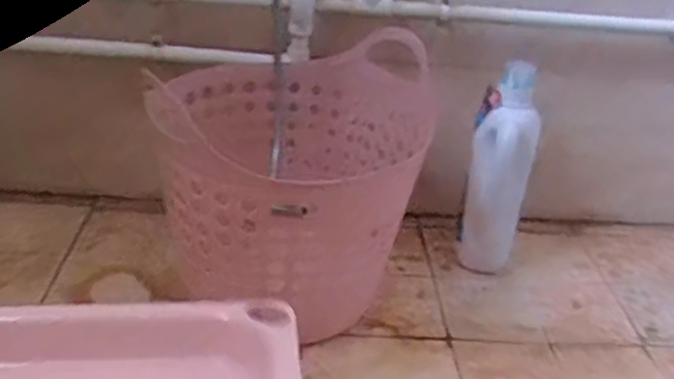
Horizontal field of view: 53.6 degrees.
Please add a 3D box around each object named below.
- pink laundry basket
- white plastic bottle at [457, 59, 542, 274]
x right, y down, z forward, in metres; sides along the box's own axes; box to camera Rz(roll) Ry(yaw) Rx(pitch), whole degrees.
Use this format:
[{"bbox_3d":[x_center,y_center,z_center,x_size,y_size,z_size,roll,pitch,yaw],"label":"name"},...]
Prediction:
[{"bbox_3d":[-0.058,-0.012,0.966,0.356,0.323,0.353,6,27,1],"label":"pink laundry basket"},{"bbox_3d":[0.266,-0.023,1.102,0.100,0.340,0.097,13,28,15],"label":"white plastic bottle"}]

